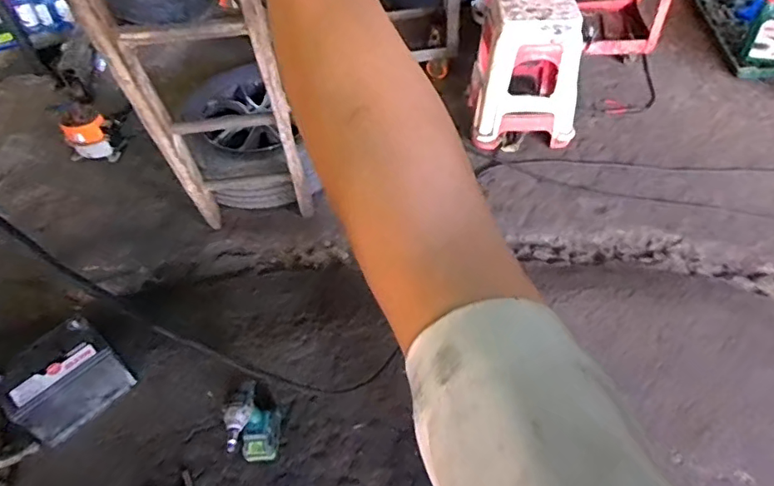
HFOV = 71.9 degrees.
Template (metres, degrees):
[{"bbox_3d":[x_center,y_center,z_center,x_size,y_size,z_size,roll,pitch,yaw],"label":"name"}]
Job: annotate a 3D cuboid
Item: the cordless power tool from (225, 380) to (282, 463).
[{"bbox_3d":[-0.345,0.469,1.370,0.076,0.309,0.186,2,51,6],"label":"cordless power tool"}]

